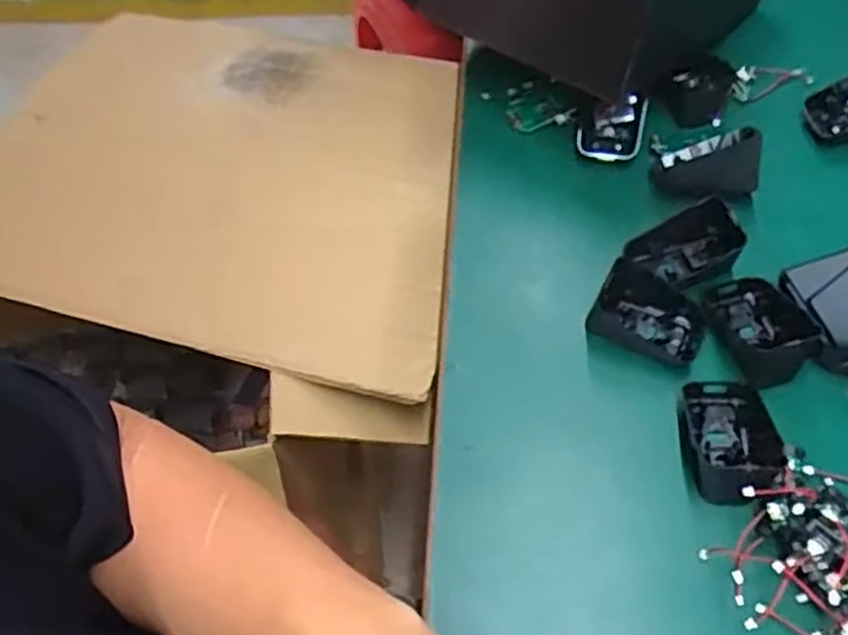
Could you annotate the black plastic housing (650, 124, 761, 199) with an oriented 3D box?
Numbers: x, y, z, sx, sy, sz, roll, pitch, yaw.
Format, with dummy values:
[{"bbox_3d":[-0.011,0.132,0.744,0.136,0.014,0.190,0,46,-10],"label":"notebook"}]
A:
[{"bbox_3d":[0.199,-0.112,0.538,0.067,0.038,0.054,-7,58,2],"label":"black plastic housing"}]

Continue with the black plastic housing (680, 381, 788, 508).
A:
[{"bbox_3d":[0.174,0.064,0.430,0.047,0.028,0.074,3,59,8],"label":"black plastic housing"}]

